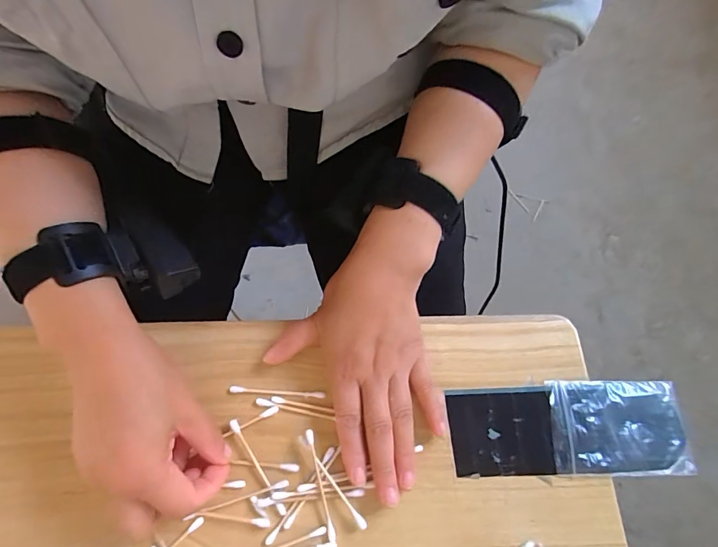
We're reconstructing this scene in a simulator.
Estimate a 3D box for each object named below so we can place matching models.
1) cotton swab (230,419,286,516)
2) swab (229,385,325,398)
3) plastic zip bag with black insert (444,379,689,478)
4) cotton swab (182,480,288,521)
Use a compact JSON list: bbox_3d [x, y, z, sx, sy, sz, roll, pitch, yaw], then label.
[{"bbox_3d":[-0.071,0.134,0.286,0.006,0.007,0.072,-32,71,-14],"label":"cotton swab"},{"bbox_3d":[-0.061,0.089,0.307,0.070,0.005,0.005,4,67,0],"label":"swab"},{"bbox_3d":[0.155,0.113,0.303,0.174,0.004,0.065,0,67,-1],"label":"plastic zip bag with black insert"},{"bbox_3d":[-0.084,0.154,0.278,0.072,0.004,0.004,-16,68,-8],"label":"cotton swab"}]

